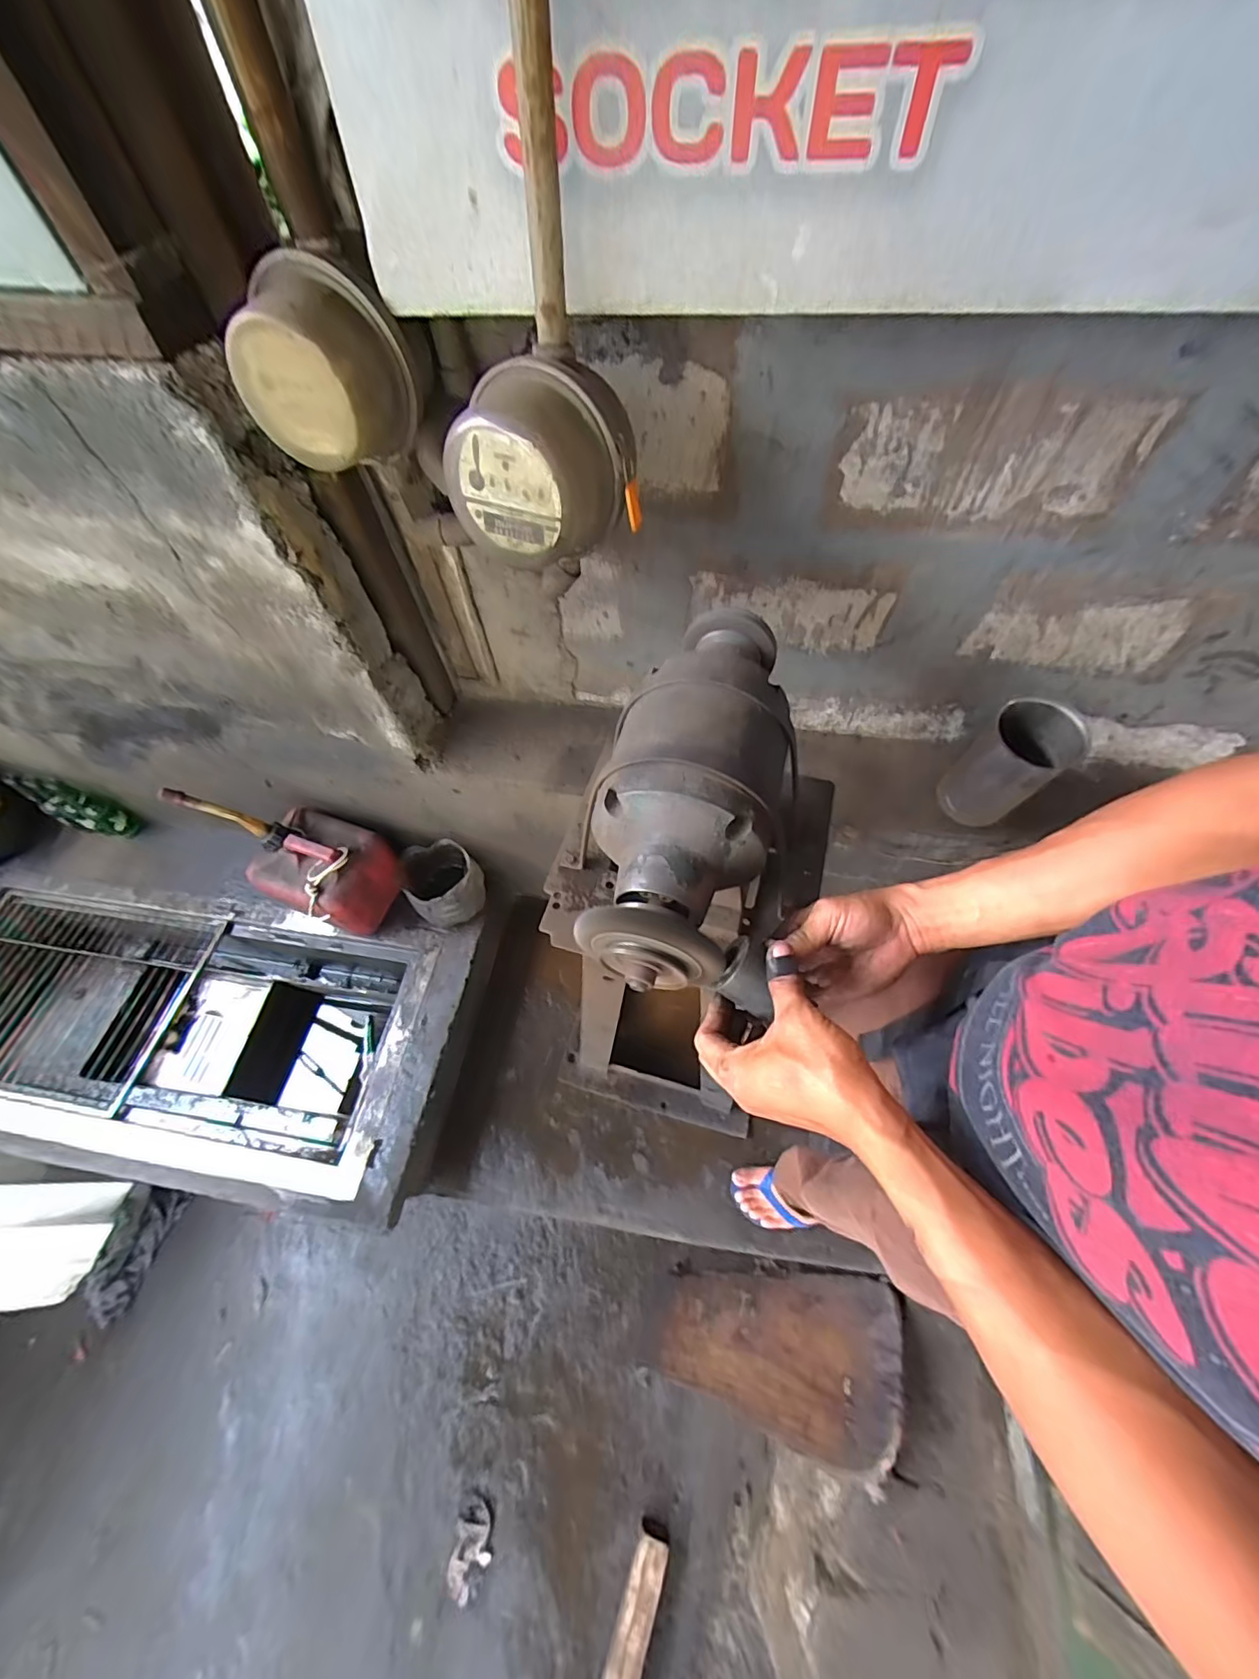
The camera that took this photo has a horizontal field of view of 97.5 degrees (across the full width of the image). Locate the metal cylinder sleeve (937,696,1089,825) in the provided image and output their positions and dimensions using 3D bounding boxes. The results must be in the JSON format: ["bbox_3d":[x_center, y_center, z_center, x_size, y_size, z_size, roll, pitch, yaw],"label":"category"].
[{"bbox_3d":[0.609,-0.122,0.879,0.135,0.198,0.118,-33,63,-18],"label":"metal cylinder sleeve"}]

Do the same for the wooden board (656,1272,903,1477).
[{"bbox_3d":[0.269,1.140,1.248,0.032,0.862,0.268,37,46,-4],"label":"wooden board"}]

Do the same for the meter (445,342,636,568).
[{"bbox_3d":[-0.086,-0.368,0.543,0.171,0.138,0.128,13,59,9],"label":"meter"}]

